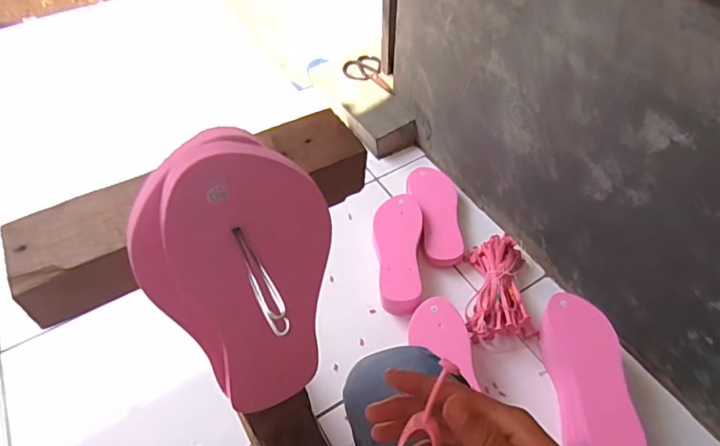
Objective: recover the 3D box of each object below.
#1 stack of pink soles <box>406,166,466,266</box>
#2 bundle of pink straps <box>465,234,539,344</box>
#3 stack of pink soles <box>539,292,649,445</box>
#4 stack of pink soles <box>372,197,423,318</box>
[{"bbox_3d":[0.155,-0.025,0.994,0.102,0.042,0.249,-2,50,0],"label":"stack of pink soles"},{"bbox_3d":[0.253,0.112,0.867,0.113,0.056,0.207,3,51,3],"label":"bundle of pink straps"},{"bbox_3d":[0.349,0.241,0.739,0.099,0.106,0.254,-3,50,-1],"label":"stack of pink soles"},{"bbox_3d":[0.074,0.060,0.931,0.094,0.055,0.259,1,50,2],"label":"stack of pink soles"}]

